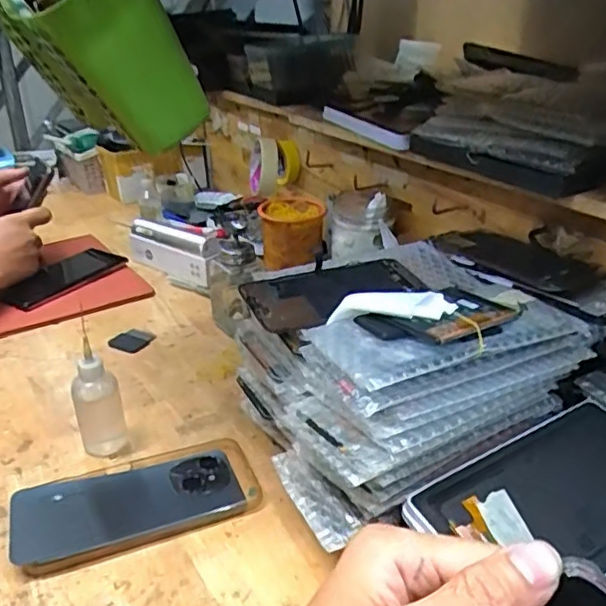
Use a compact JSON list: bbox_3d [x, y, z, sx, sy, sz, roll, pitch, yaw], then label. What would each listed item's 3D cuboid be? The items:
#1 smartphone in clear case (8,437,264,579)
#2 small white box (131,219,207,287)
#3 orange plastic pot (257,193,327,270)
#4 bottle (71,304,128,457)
[{"bbox_3d":[-0.125,0.145,0.461,0.175,0.014,0.089,-11,29,-20],"label":"smartphone in clear case"},{"bbox_3d":[-0.185,-0.069,0.839,0.145,0.068,0.024,18,33,32],"label":"small white box"},{"bbox_3d":[-0.014,-0.096,0.805,0.080,0.077,0.087,-1,27,0],"label":"orange plastic pot"},{"bbox_3d":[-0.175,0.069,0.507,0.038,0.109,0.043,-12,29,-21],"label":"bottle"}]

